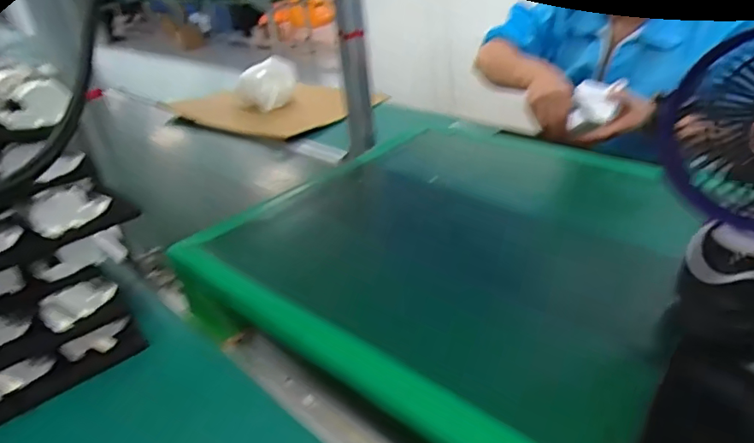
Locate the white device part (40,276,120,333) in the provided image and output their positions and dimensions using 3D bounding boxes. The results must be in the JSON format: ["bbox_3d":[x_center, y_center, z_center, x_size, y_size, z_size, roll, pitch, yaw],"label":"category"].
[{"bbox_3d":[-0.335,0.088,0.592,0.015,0.045,0.080,12,36,30],"label":"white device part"}]

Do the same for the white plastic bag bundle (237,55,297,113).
[{"bbox_3d":[-0.282,-0.354,1.358,0.159,0.123,0.141,-12,31,-7],"label":"white plastic bag bundle"}]

